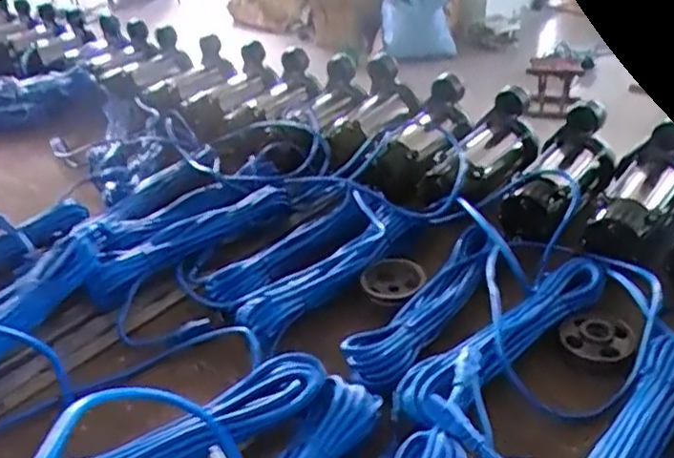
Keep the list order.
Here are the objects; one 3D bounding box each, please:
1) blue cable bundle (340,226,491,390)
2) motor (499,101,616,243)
[{"bbox_3d":[0.123,0.095,0.874,0.085,0.031,0.328,22,40,35],"label":"blue cable bundle"},{"bbox_3d":[0.345,-0.084,1.048,0.115,0.122,0.273,18,38,31],"label":"motor"}]

